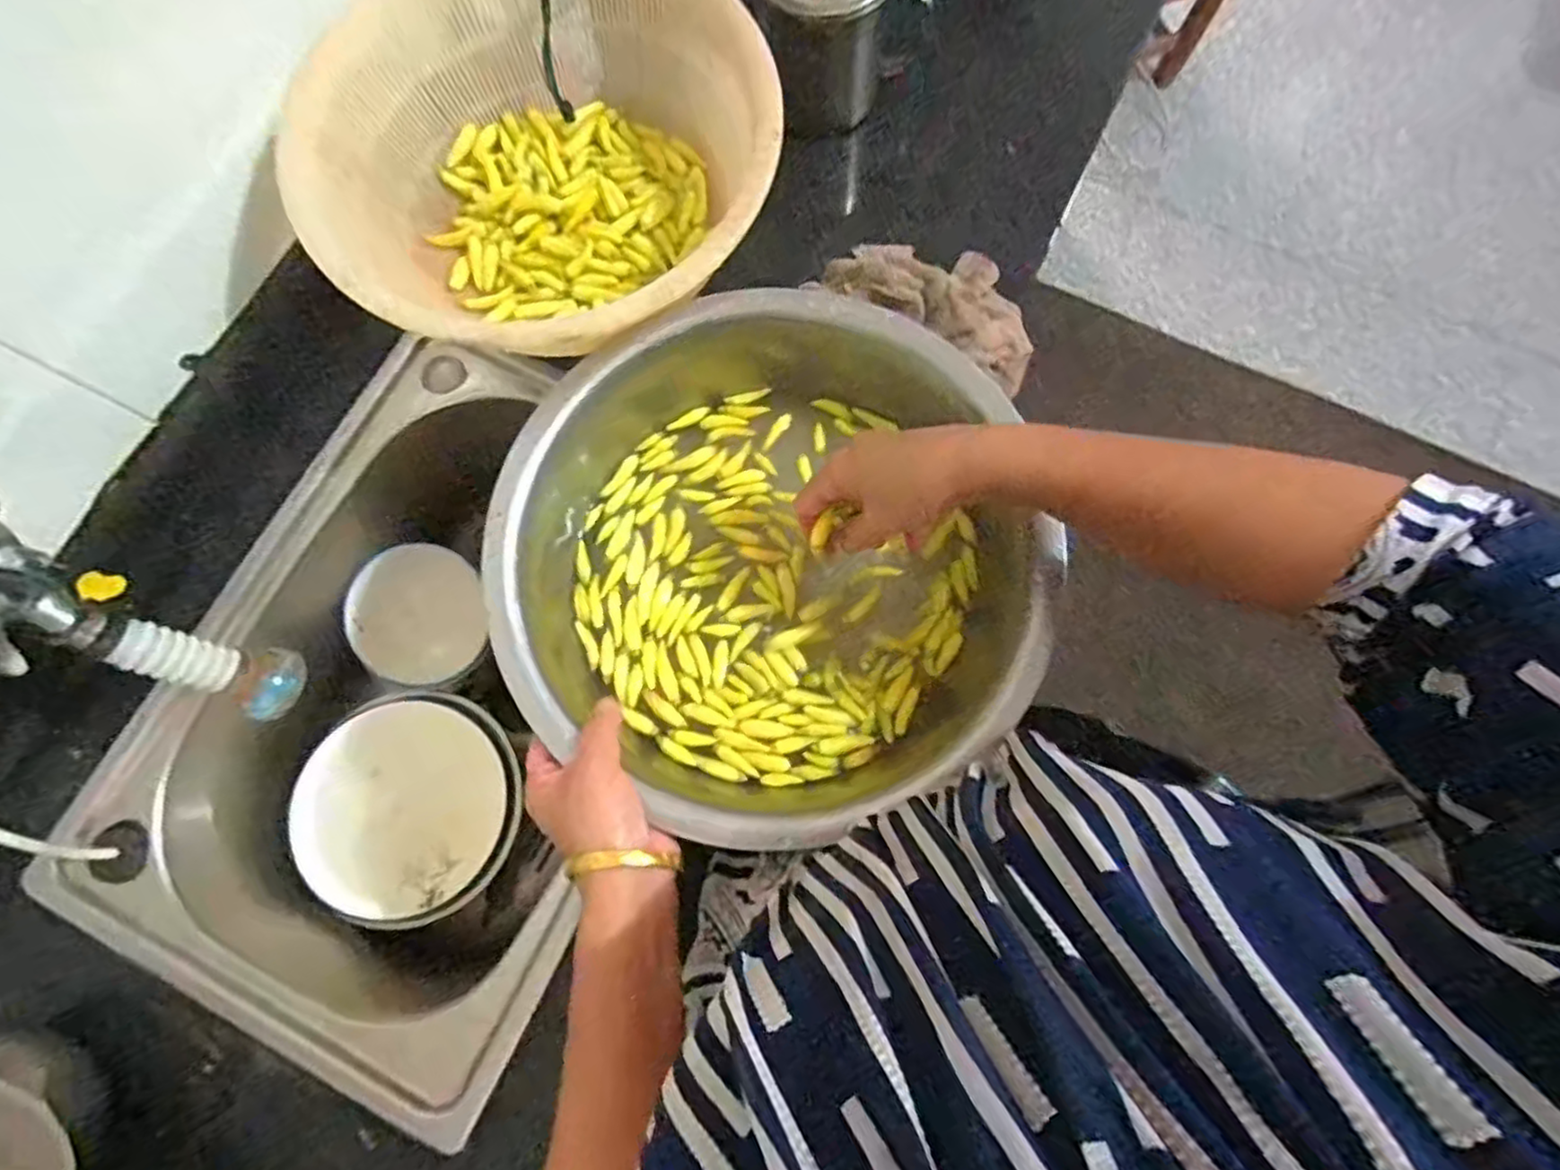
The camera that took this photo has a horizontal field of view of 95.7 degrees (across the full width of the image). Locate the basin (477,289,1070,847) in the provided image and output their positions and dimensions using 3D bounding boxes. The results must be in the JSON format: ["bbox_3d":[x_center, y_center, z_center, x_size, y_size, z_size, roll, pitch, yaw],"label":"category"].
[{"bbox_3d":[-0.003,-0.025,0.470,0.318,0.095,0.321,0,77,2],"label":"basin"}]

